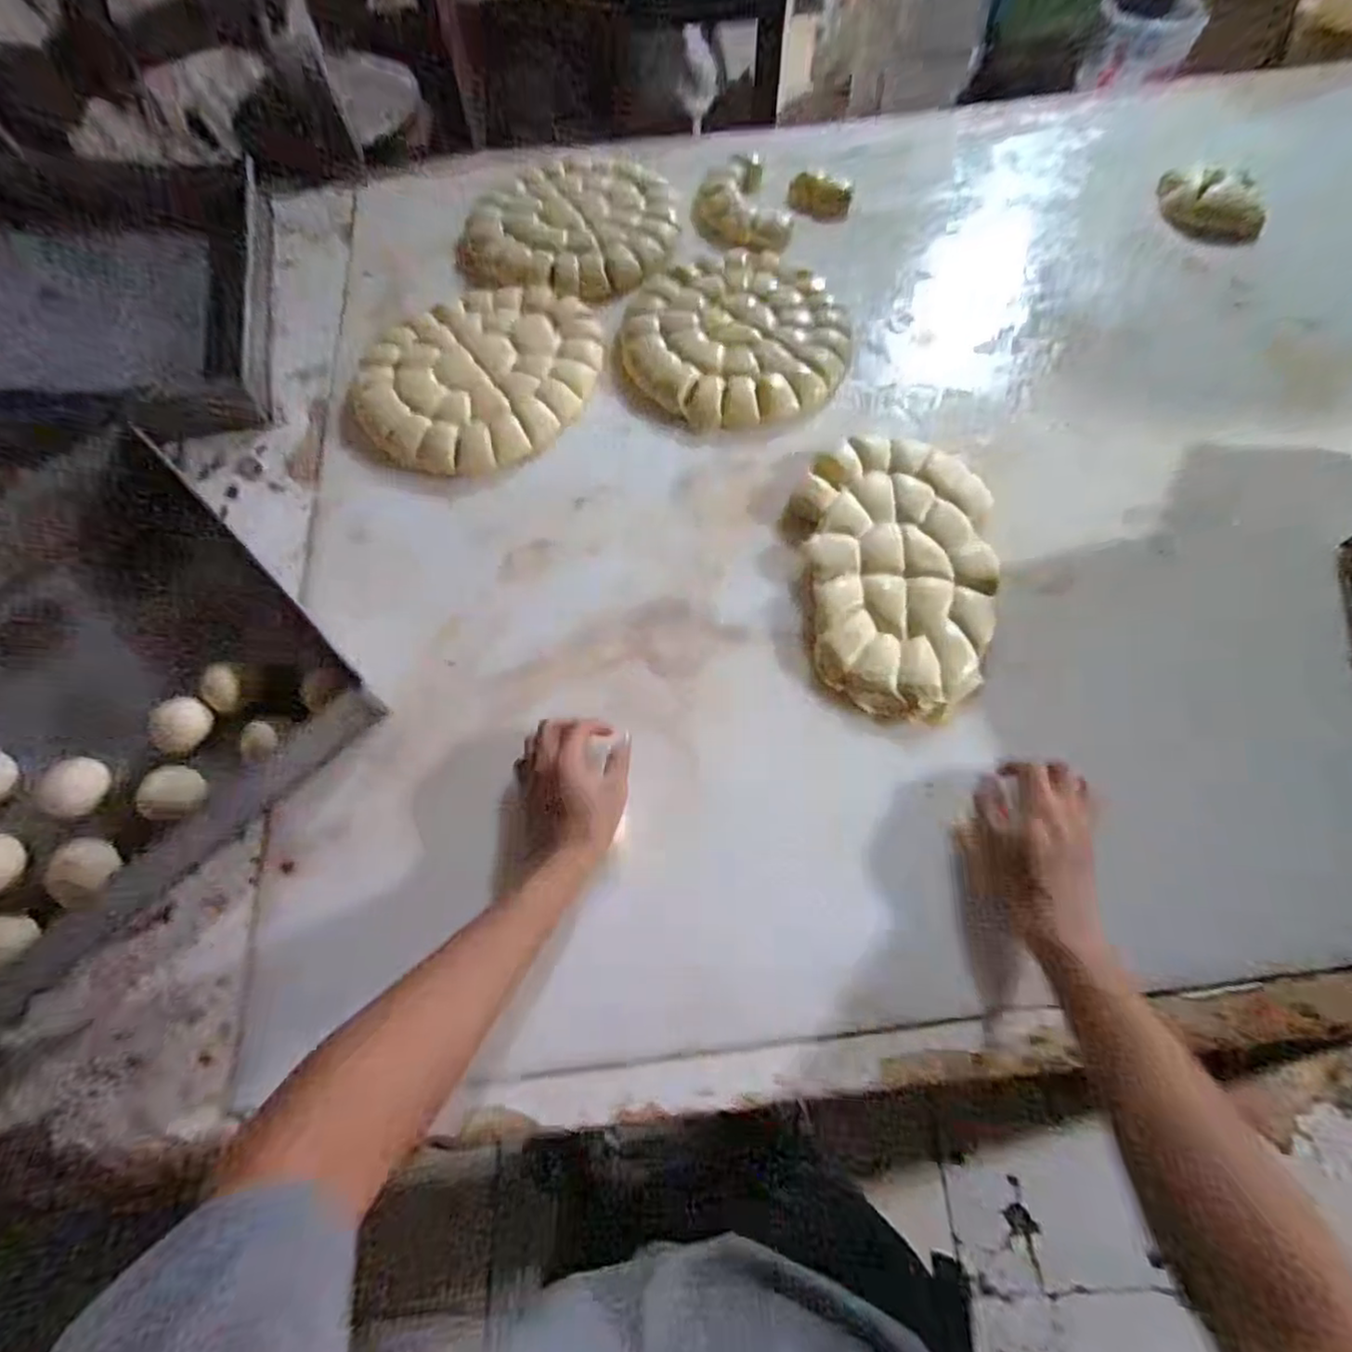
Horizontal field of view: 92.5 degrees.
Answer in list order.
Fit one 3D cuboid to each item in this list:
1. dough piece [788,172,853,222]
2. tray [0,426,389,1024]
[{"bbox_3d":[0.193,-0.650,0.876,0.086,0.040,0.029,21,69,11],"label":"dough piece"},{"bbox_3d":[-0.538,0.048,0.572,0.422,0.099,0.369,-42,71,-15],"label":"tray"}]

